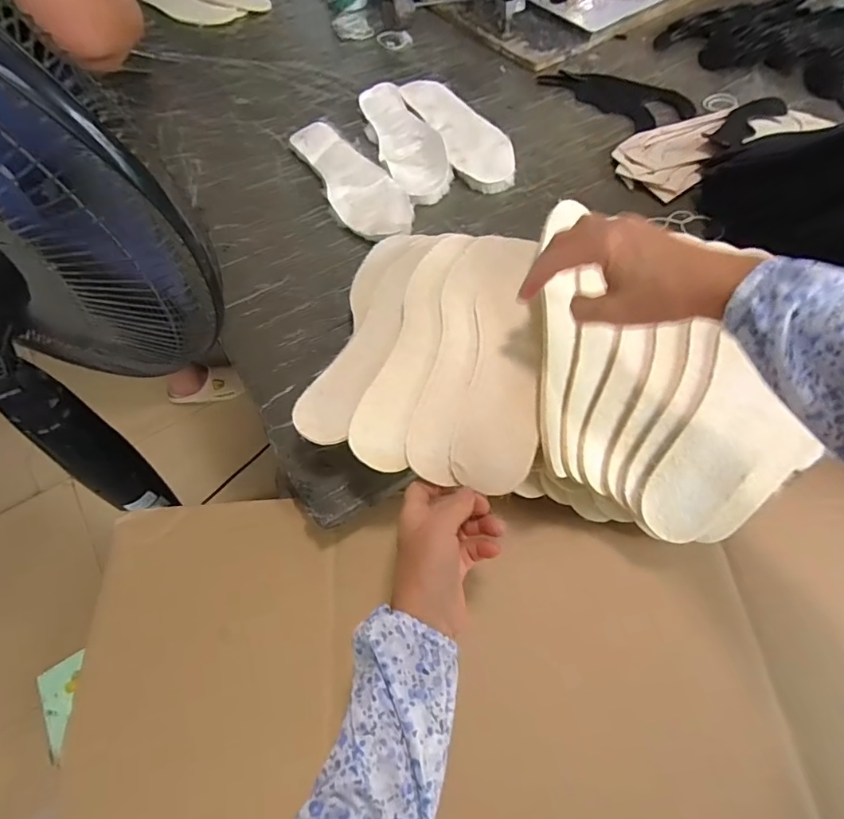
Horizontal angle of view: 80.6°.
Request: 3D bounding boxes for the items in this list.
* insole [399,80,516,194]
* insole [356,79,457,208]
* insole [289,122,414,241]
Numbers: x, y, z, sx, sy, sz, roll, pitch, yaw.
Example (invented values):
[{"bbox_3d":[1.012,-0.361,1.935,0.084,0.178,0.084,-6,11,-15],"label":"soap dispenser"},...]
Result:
[{"bbox_3d":[0.058,-0.409,0.734,0.091,0.024,0.268,-20,62,-8],"label":"insole"},{"bbox_3d":[-0.023,-0.395,0.726,0.086,0.020,0.275,-14,61,-5],"label":"insole"},{"bbox_3d":[-0.094,-0.314,0.680,0.090,0.018,0.266,-26,63,-11],"label":"insole"}]

